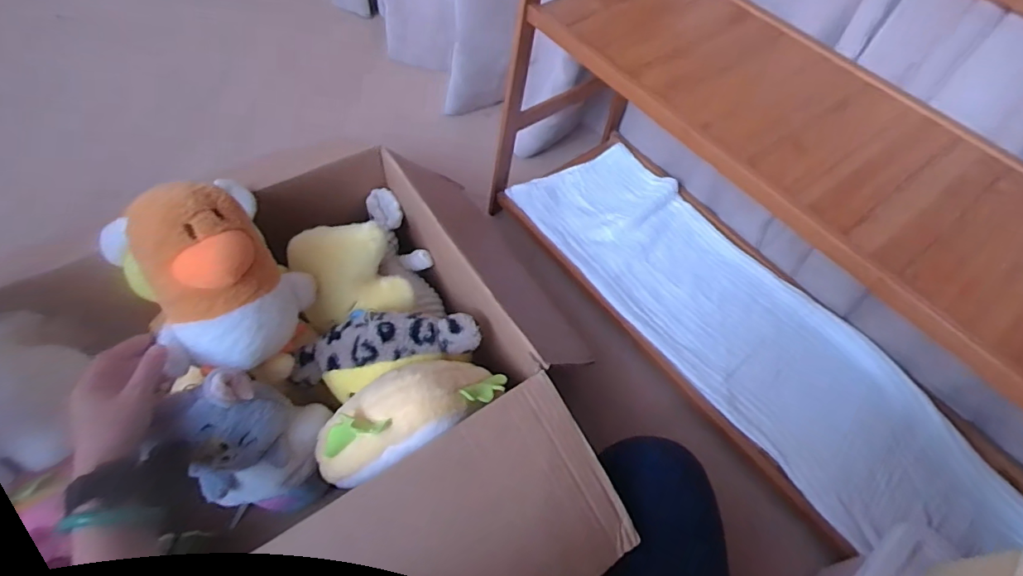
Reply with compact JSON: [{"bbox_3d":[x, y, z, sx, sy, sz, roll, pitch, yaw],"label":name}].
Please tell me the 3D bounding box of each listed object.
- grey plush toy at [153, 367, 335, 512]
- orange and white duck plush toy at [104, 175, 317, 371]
[{"bbox_3d":[-0.274,0.168,0.559,0.118,0.201,0.105,-4,58,-7],"label":"grey plush toy"},{"bbox_3d":[-0.318,-0.005,0.560,0.148,0.212,0.159,2,58,-3],"label":"orange and white duck plush toy"}]

